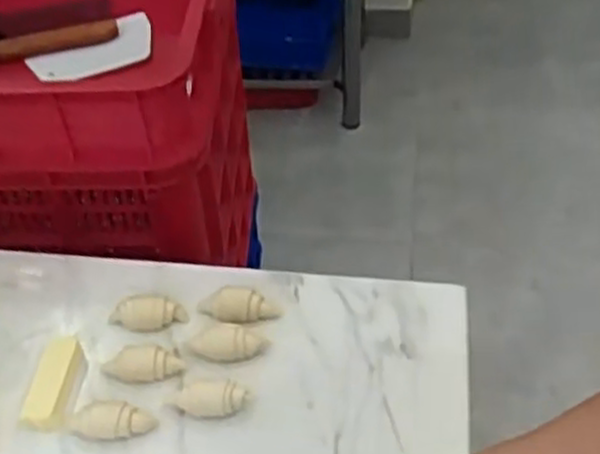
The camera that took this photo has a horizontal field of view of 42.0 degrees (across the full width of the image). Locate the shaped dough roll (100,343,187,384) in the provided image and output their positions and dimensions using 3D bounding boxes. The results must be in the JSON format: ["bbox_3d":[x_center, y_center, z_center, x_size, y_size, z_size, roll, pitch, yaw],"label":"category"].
[{"bbox_3d":[-0.133,0.117,0.664,0.067,0.025,0.024,4,45,5],"label":"shaped dough roll"}]

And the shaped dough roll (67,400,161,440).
[{"bbox_3d":[-0.151,0.155,0.631,0.068,0.018,0.029,6,45,7],"label":"shaped dough roll"}]

